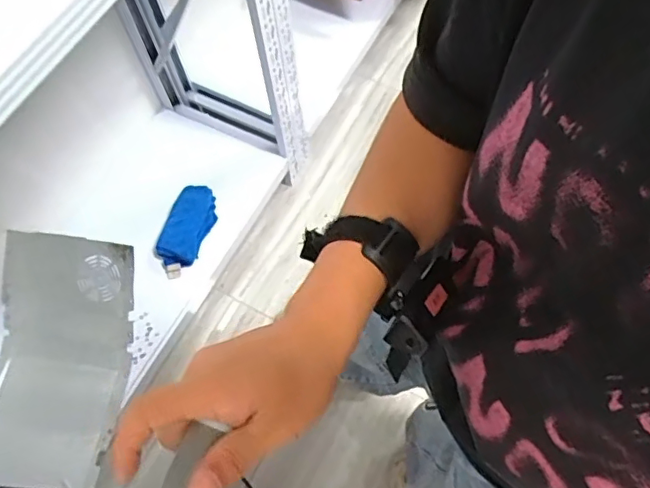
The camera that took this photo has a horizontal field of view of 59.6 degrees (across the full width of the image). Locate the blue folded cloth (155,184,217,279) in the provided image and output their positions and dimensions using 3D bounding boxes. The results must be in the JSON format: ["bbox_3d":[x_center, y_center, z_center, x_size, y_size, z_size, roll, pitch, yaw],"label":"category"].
[{"bbox_3d":[-0.330,-0.034,1.346,0.102,0.047,0.226,14,66,9],"label":"blue folded cloth"}]

